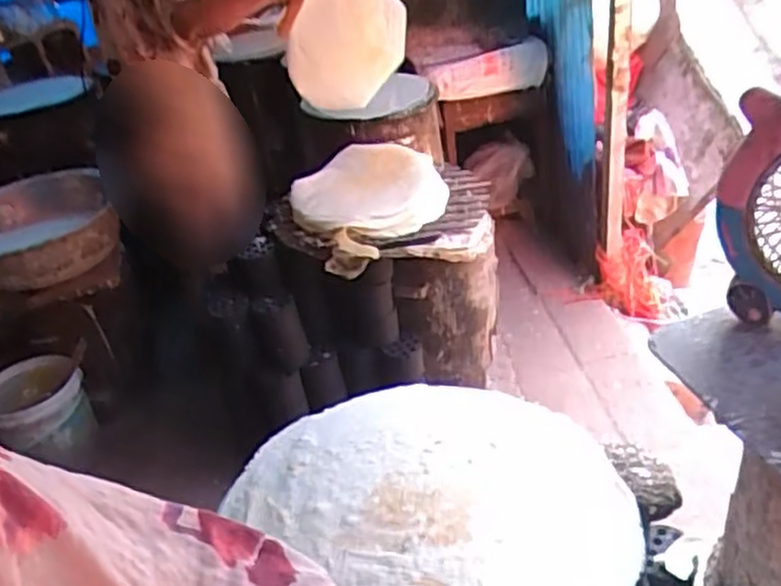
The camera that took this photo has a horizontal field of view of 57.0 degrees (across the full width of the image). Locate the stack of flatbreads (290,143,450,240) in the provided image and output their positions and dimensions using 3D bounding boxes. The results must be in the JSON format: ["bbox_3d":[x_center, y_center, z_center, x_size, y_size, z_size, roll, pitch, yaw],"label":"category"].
[{"bbox_3d":[-0.051,-0.238,1.685,0.358,0.114,0.318,-8,33,3],"label":"stack of flatbreads"}]

